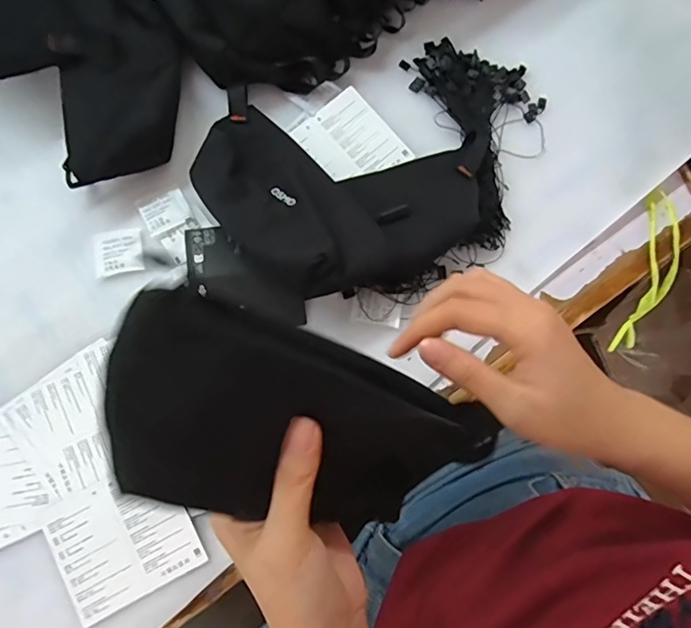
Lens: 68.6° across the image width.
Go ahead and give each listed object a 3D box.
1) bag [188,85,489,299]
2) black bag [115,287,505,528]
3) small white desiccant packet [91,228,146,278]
[{"bbox_3d":[-0.003,-0.094,0.413,0.247,0.066,0.168,10,78,1],"label":"bag"},{"bbox_3d":[-0.015,0.056,0.242,0.194,0.030,0.089,26,94,-31],"label":"black bag"},{"bbox_3d":[-0.193,-0.053,0.430,0.042,0.004,0.039,-13,79,-4],"label":"small white desiccant packet"}]

